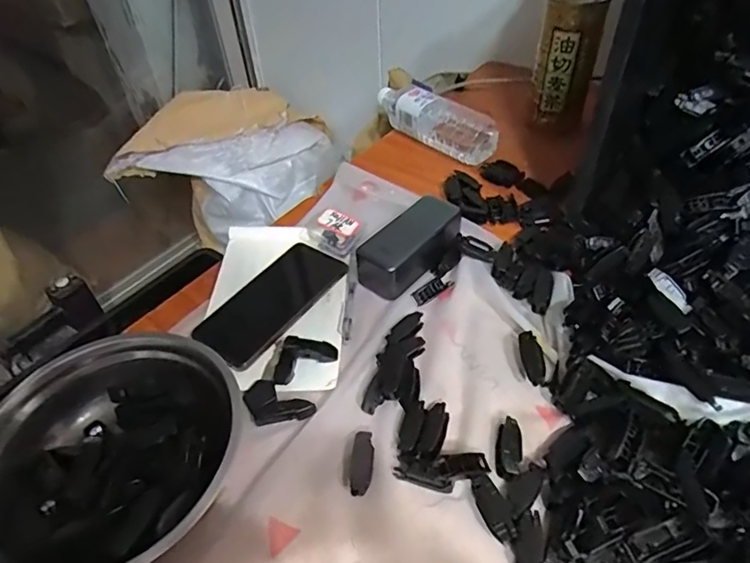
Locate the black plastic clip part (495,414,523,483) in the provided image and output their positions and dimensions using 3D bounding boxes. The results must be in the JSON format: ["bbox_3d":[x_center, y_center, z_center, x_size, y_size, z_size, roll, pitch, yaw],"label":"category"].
[{"bbox_3d":[0.111,0.139,0.428,0.021,0.014,0.051,6,46,11],"label":"black plastic clip part"}]

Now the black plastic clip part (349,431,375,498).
[{"bbox_3d":[-0.011,0.149,0.423,0.019,0.009,0.049,3,46,8],"label":"black plastic clip part"}]

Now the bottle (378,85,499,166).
[{"bbox_3d":[0.080,-0.240,0.762,0.059,0.065,0.206,-35,52,-26],"label":"bottle"}]

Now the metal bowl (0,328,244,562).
[{"bbox_3d":[-0.206,0.140,0.413,0.193,0.061,0.203,-3,45,3],"label":"metal bowl"}]

